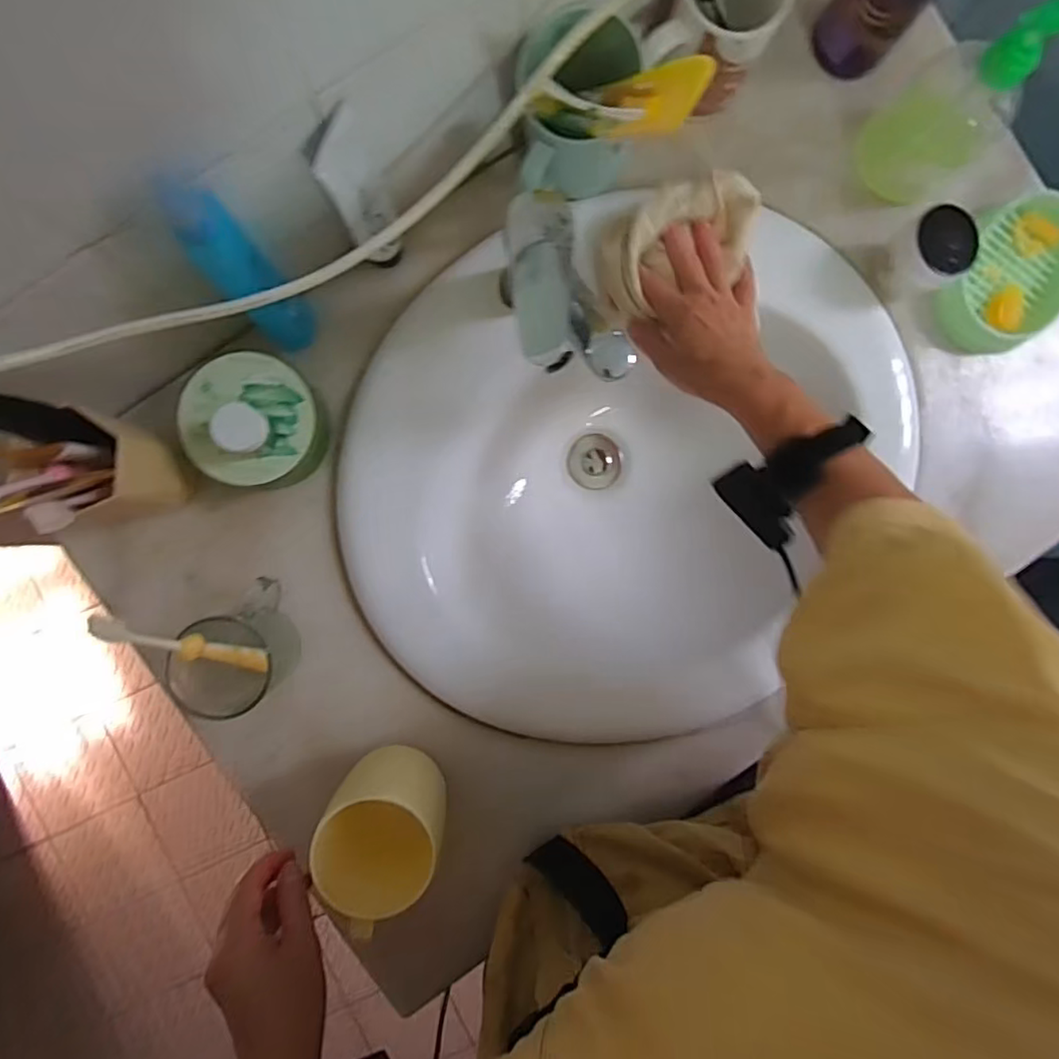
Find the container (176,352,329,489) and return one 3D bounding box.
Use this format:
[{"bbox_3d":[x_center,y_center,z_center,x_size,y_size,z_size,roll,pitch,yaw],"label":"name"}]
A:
[{"bbox_3d":[-0.211,-0.083,0.474,0.092,0.100,0.094,0,91,-3],"label":"container"}]

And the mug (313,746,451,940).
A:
[{"bbox_3d":[-0.109,0.220,0.469,0.084,0.113,0.104,32,89,-3],"label":"mug"}]

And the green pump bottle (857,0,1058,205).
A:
[{"bbox_3d":[0.317,-0.312,0.454,0.082,0.160,0.067,43,88,-3],"label":"green pump bottle"}]

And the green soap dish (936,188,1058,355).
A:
[{"bbox_3d":[0.421,-0.220,0.535,0.099,0.028,0.146,33,89,-3],"label":"green soap dish"}]

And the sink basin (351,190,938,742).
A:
[{"bbox_3d":[0.084,-0.030,0.598,0.489,0.167,0.403,-16,92,-3],"label":"sink basin"}]

